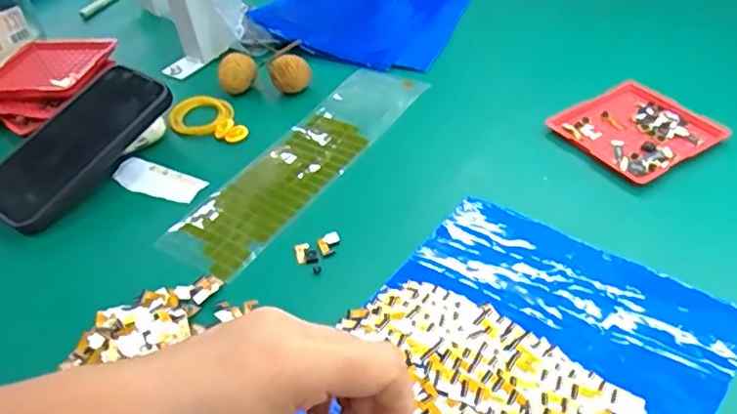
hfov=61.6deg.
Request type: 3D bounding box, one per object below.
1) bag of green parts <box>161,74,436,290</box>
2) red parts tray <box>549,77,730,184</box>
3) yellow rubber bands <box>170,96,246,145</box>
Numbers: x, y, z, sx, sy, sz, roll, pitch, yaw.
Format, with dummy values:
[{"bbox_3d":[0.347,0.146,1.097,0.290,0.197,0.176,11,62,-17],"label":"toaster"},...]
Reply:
[{"bbox_3d":[-0.049,-0.043,0.503,0.078,0.006,0.266,23,50,28],"label":"bag of green parts"},{"bbox_3d":[0.212,-0.064,0.491,0.098,0.008,0.099,-24,46,-18],"label":"red parts tray"},{"bbox_3d":[-0.142,-0.077,0.540,0.054,0.014,0.066,-22,45,-17],"label":"yellow rubber bands"}]

